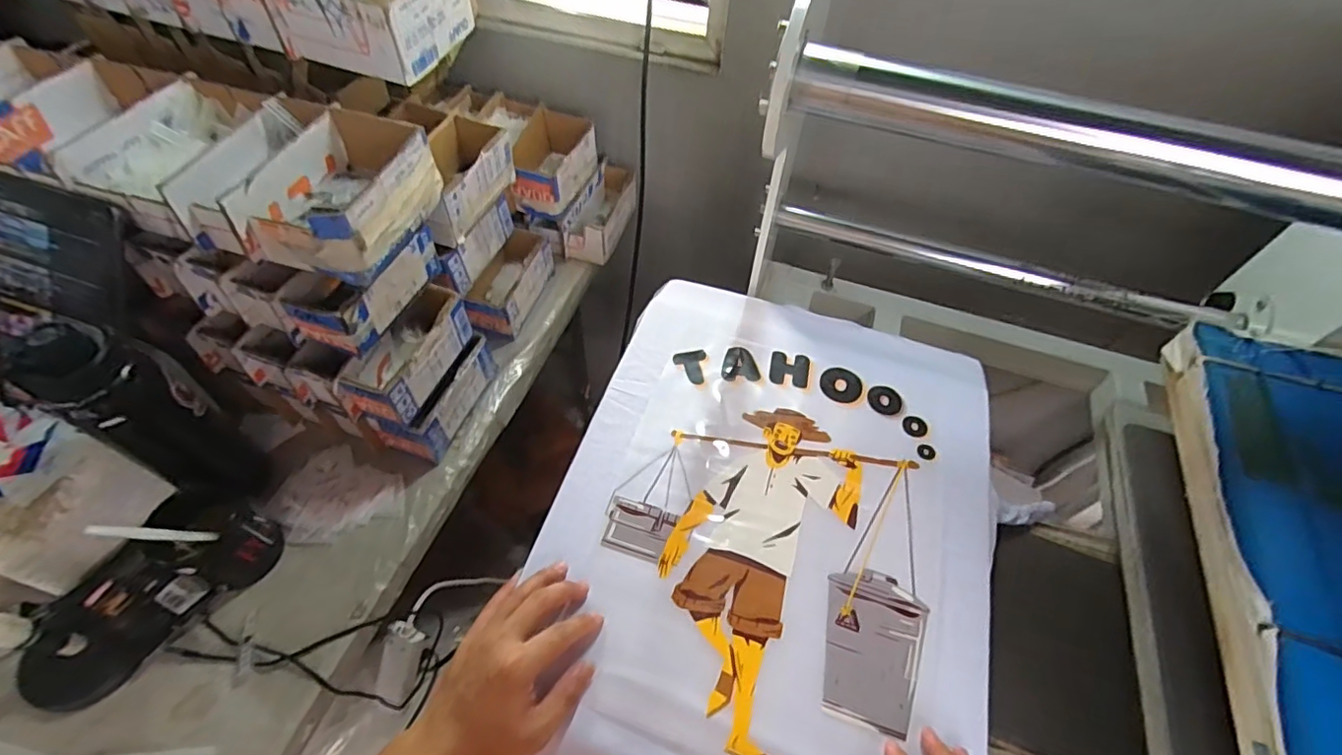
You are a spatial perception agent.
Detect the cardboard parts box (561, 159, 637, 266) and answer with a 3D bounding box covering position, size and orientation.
[{"bbox_3d":[-0.109,-0.269,0.931,0.074,0.082,0.186,15,55,7],"label":"cardboard parts box"}]

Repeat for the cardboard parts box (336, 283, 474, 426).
[{"bbox_3d":[-0.302,-0.028,0.648,0.075,0.071,0.161,15,55,7],"label":"cardboard parts box"}]

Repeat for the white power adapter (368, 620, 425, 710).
[{"bbox_3d":[-0.328,0.340,0.676,0.047,0.030,0.098,14,81,-38],"label":"white power adapter"}]

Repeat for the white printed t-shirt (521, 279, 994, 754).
[{"bbox_3d":[0.084,0.154,0.542,0.406,0.037,0.591,21,56,11],"label":"white printed t-shirt"}]

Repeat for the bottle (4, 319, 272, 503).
[{"bbox_3d":[-0.498,0.048,0.562,0.070,0.274,0.084,28,57,16],"label":"bottle"}]

